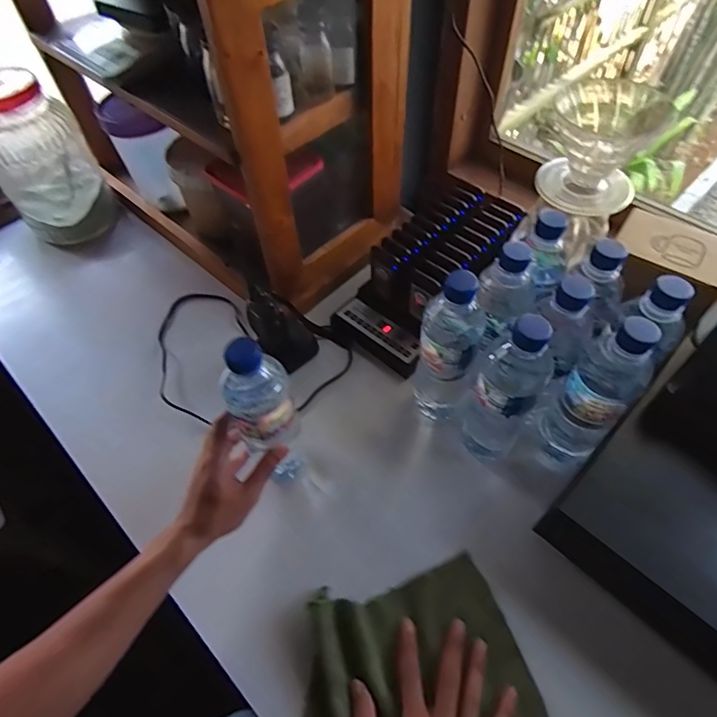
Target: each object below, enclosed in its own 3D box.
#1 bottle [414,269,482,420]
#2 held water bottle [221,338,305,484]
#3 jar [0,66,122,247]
[{"bbox_3d":[0.097,-0.005,0.535,0.056,0.224,0.055,8,55,8],"label":"bottle"},{"bbox_3d":[-0.095,0.054,0.489,0.061,0.227,0.064,-26,58,-14],"label":"held water bottle"},{"bbox_3d":[-0.487,-0.299,0.742,0.139,0.228,0.119,-30,59,-18],"label":"jar"}]

